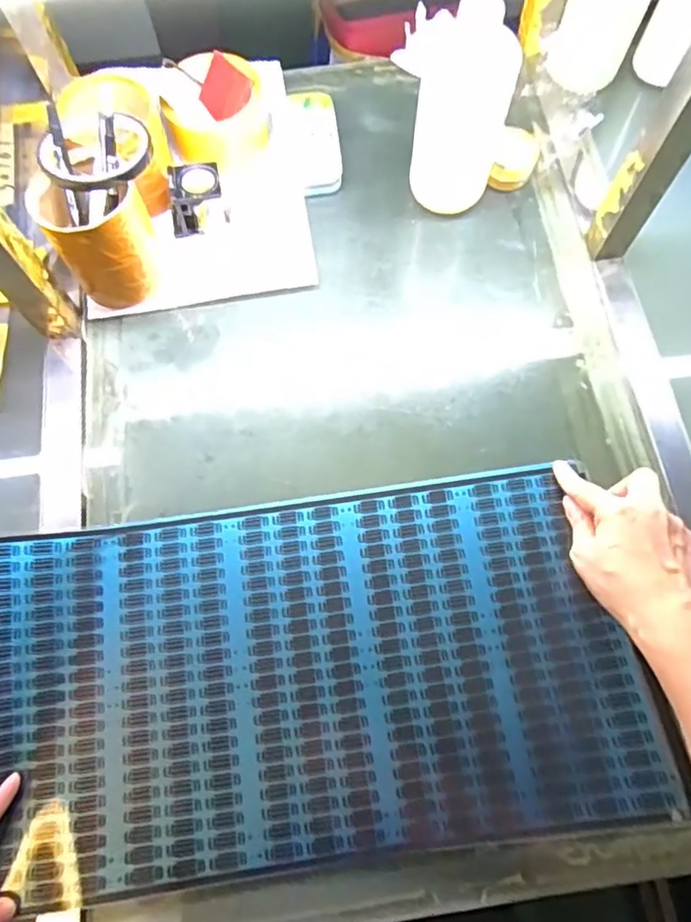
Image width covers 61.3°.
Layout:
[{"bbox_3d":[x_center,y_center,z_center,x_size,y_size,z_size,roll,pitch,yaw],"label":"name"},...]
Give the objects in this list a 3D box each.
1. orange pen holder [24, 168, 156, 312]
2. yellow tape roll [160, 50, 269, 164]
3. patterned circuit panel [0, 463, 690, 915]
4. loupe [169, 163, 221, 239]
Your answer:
[{"bbox_3d":[-0.207,-0.190,0.500,0.078,0.105,0.079,0,71,0],"label":"orange pen holder"},{"bbox_3d":[-0.120,-0.325,0.552,0.092,0.058,0.105,-8,71,-3],"label":"yellow tape roll"},{"bbox_3d":[-0.030,0.152,0.420,0.453,0.035,0.258,-8,72,-2],"label":"patterned circuit panel"},{"bbox_3d":[-0.138,-0.241,0.533,0.053,0.045,0.041,-14,71,-5],"label":"loupe"}]

